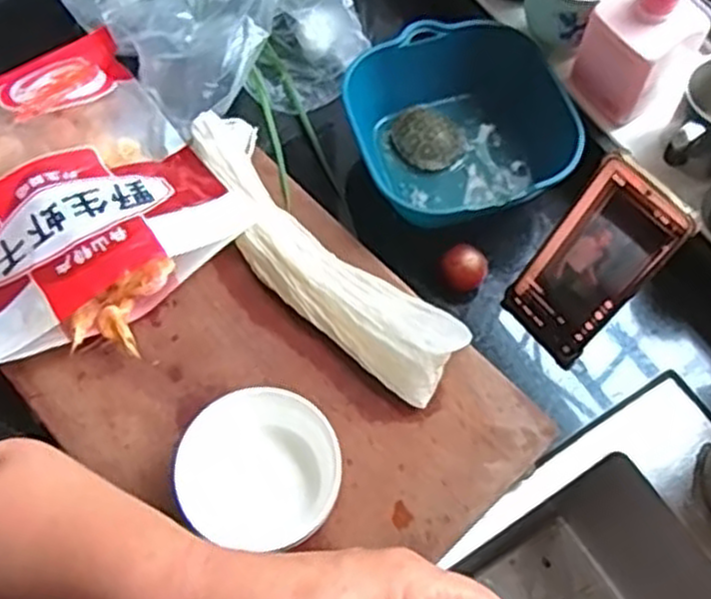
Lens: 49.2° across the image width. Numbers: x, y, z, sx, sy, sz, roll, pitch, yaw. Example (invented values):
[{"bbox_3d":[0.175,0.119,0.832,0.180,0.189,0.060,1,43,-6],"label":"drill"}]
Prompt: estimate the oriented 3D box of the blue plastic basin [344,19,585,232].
[{"bbox_3d":[0.098,-0.148,0.676,0.179,0.089,0.181,-26,68,-11],"label":"blue plastic basin"}]

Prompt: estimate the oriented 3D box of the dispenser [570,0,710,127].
[{"bbox_3d":[0.228,-0.211,0.605,0.061,0.145,0.078,-35,70,-14],"label":"dispenser"}]

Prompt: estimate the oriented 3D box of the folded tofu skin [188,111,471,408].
[{"bbox_3d":[-0.038,-0.043,0.620,0.088,0.040,0.307,-39,71,-15],"label":"folded tofu skin"}]

